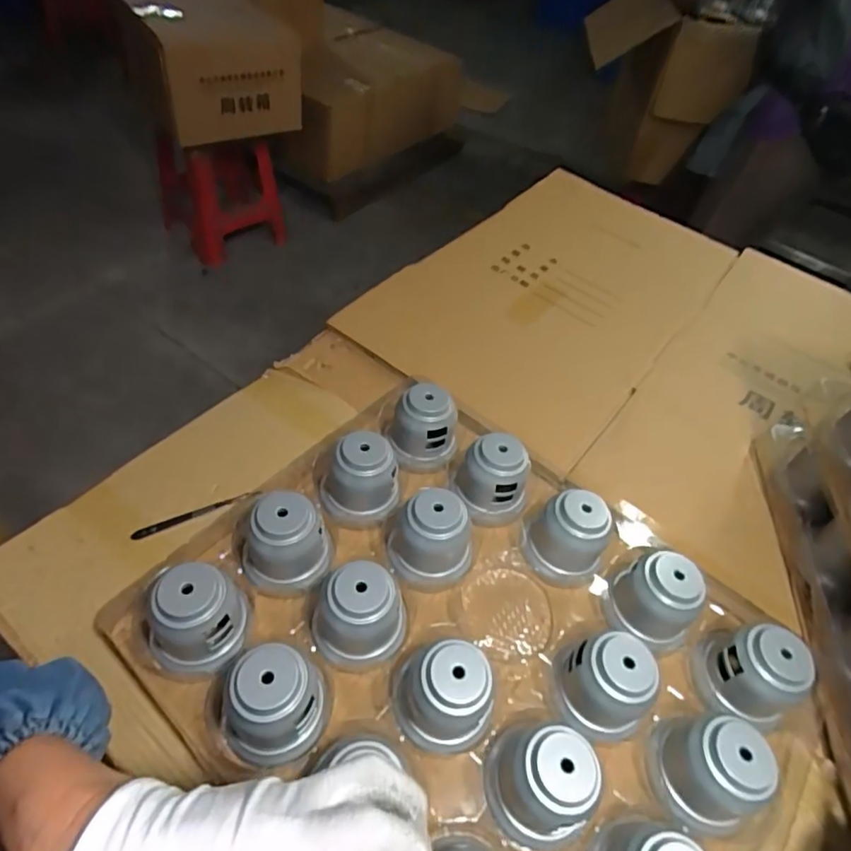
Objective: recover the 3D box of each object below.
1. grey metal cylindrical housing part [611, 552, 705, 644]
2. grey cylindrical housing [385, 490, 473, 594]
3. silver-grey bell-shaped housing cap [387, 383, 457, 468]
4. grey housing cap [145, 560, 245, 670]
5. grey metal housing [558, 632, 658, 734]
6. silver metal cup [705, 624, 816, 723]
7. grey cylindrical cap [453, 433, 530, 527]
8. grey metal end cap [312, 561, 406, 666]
[{"bbox_3d":[0.231,0.169,0.563,0.064,0.082,0.060,4,51,-5],"label":"grey metal cylindrical housing part"},{"bbox_3d":[0.006,0.117,0.586,0.090,0.086,0.075,6,51,-3],"label":"grey cylindrical housing"},{"bbox_3d":[-0.002,0.005,0.681,0.073,0.085,0.070,4,51,-5],"label":"silver-grey bell-shaped housing cap"},{"bbox_3d":[-0.206,0.174,0.511,0.088,0.092,0.073,-27,60,-26],"label":"grey housing cap"},{"bbox_3d":[0.163,0.231,0.518,0.071,0.085,0.079,8,51,-2],"label":"grey metal housing"},{"bbox_3d":[0.310,0.234,0.532,0.070,0.078,0.067,4,51,-5],"label":"silver metal cup"},{"bbox_3d":[0.078,0.064,0.649,0.069,0.086,0.073,4,51,-5],"label":"grey cylindrical cap"},{"bbox_3d":[-0.061,0.178,0.527,0.078,0.086,0.071,-31,62,-28],"label":"grey metal end cap"}]

